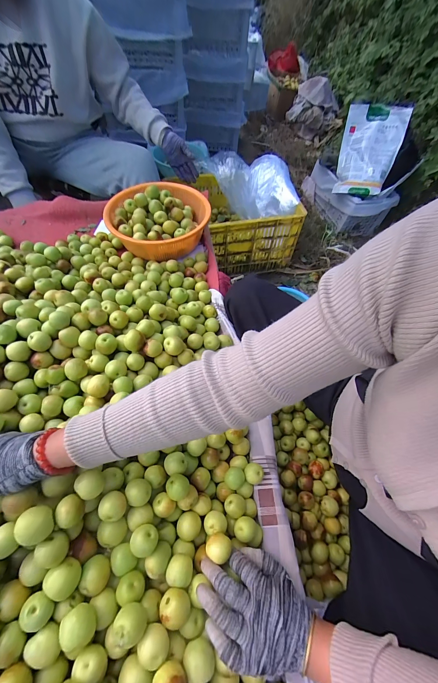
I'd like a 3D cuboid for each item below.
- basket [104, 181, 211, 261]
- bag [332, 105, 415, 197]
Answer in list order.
[{"bbox_3d":[-0.161,-0.324,0.713,0.260,0.082,0.254,-5,59,-7],"label":"basket"},{"bbox_3d":[0.717,-0.911,1.254,0.260,0.043,0.392,13,100,13],"label":"bag"}]

